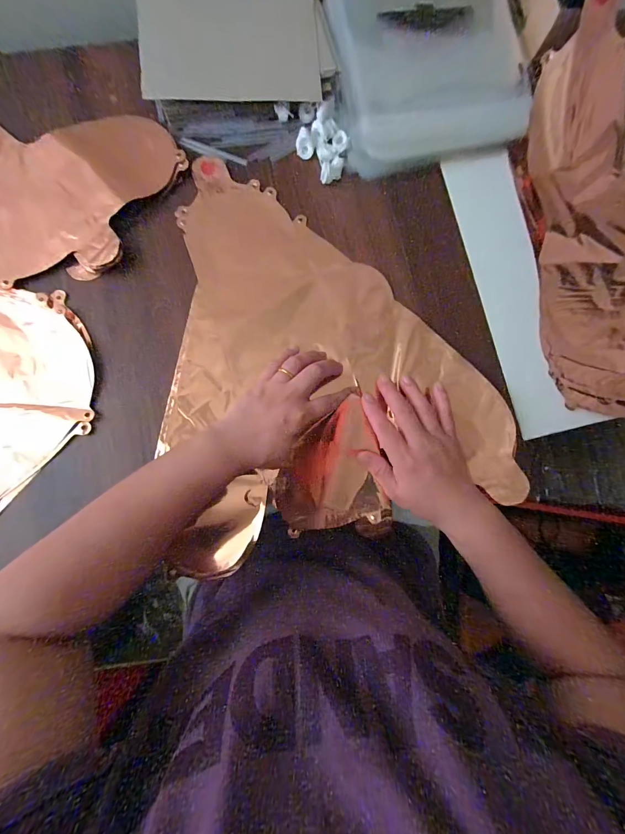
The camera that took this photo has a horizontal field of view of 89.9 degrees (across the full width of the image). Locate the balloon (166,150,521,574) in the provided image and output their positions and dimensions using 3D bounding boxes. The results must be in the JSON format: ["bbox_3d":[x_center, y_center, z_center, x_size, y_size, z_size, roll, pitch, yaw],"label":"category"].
[{"bbox_3d":[0.010,-0.084,0.338,0.344,0.036,0.408,-12,81,-6],"label":"balloon"}]

